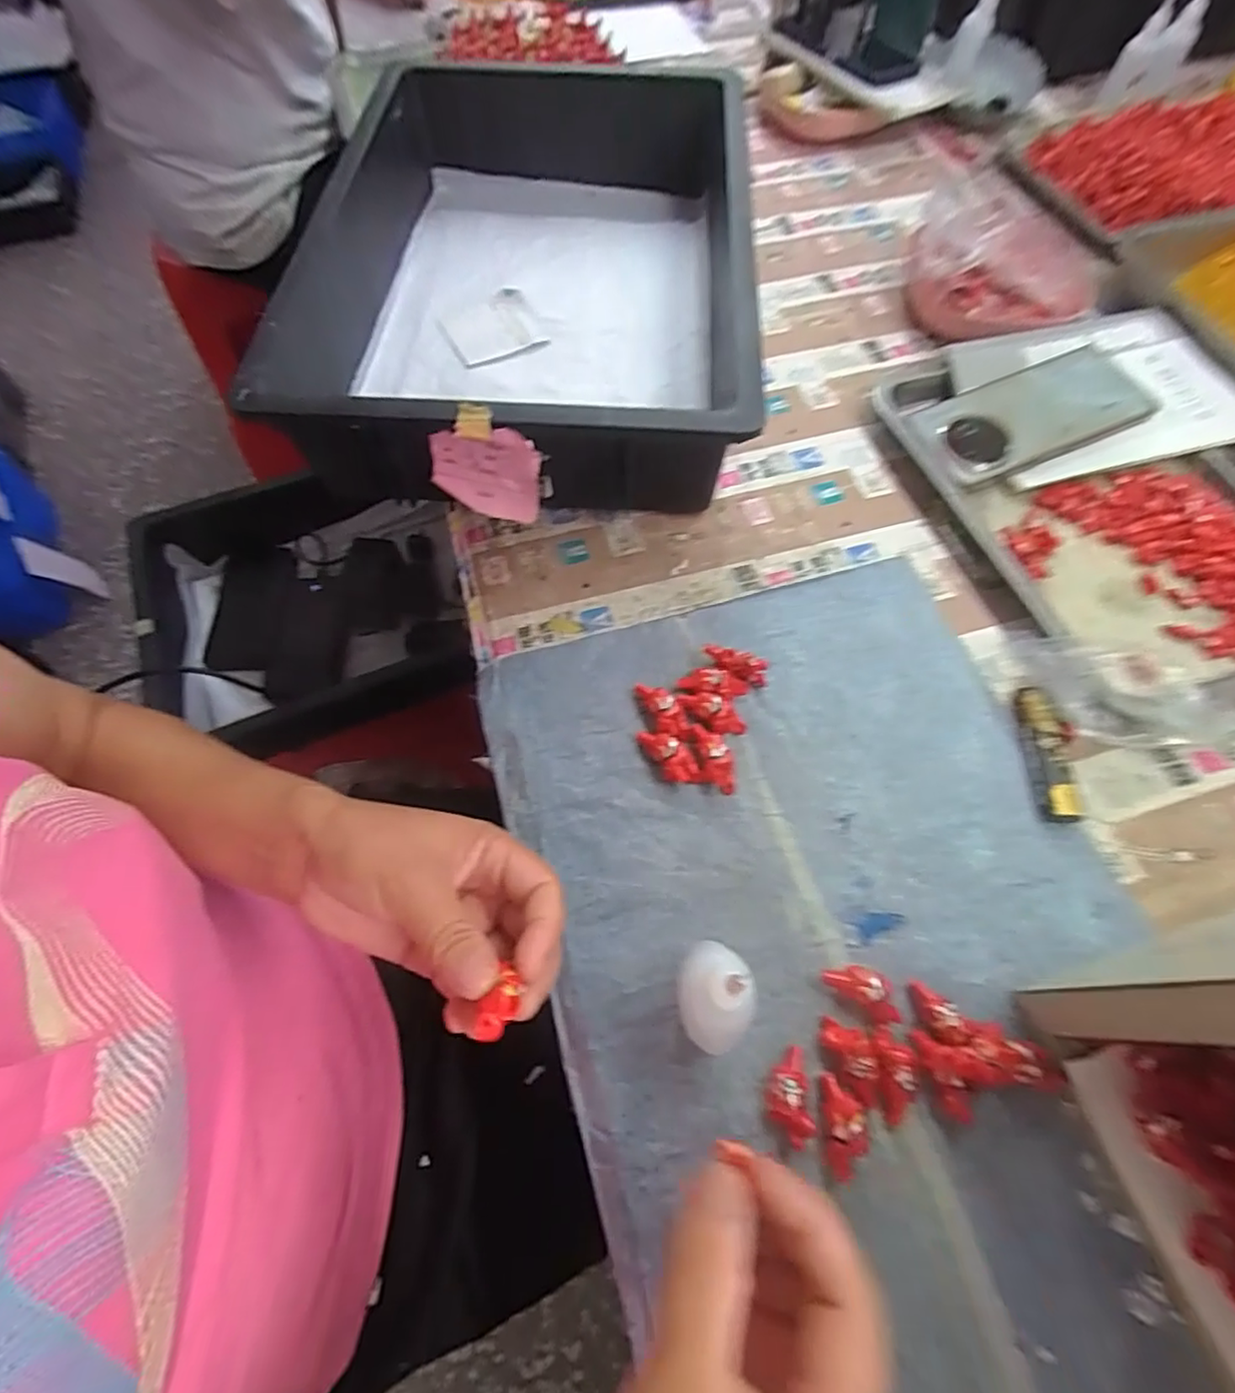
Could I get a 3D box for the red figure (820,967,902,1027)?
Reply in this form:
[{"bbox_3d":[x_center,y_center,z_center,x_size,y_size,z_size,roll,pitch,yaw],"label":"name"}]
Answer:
[{"bbox_3d":[0.120,0.142,0.301,0.036,0.012,0.019,37,69,17],"label":"red figure"}]

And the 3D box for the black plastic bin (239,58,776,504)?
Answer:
[{"bbox_3d":[-0.065,-0.356,0.511,0.318,0.105,0.507,1,63,1],"label":"black plastic bin"}]

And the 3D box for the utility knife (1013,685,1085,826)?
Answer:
[{"bbox_3d":[0.246,0.033,0.356,0.021,0.010,0.077,2,63,2],"label":"utility knife"}]

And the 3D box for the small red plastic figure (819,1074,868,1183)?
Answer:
[{"bbox_3d":[0.099,0.190,0.273,0.016,0.014,0.038,5,64,5],"label":"small red plastic figure"}]

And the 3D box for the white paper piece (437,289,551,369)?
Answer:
[{"bbox_3d":[-0.106,-0.313,0.527,0.078,0.008,0.086,-26,66,-12],"label":"white paper piece"}]

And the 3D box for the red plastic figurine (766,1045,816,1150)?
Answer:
[{"bbox_3d":[0.077,0.181,0.280,0.020,0.014,0.036,-6,64,0],"label":"red plastic figurine"}]

